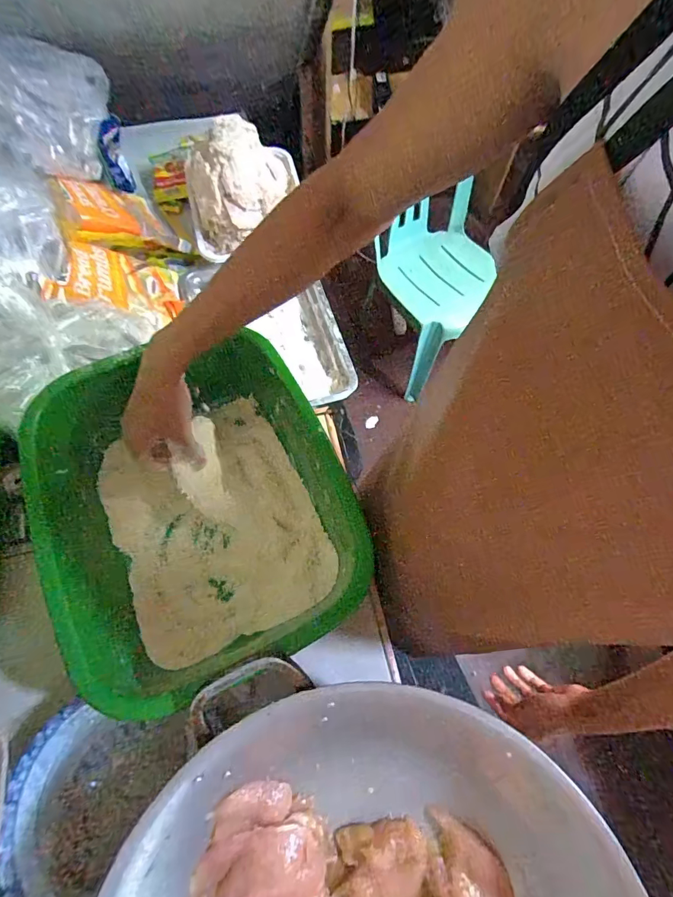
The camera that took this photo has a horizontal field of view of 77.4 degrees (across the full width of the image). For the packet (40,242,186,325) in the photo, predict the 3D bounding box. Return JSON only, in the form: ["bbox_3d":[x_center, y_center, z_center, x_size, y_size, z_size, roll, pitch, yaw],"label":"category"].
[{"bbox_3d":[-0.380,-0.289,0.717,0.217,0.033,0.131,-10,76,-47],"label":"packet"}]

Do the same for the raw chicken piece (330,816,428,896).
[{"bbox_3d":[0.043,0.401,0.404,0.091,0.025,0.065,-6,67,-4],"label":"raw chicken piece"}]

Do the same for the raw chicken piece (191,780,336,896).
[{"bbox_3d":[-0.070,0.400,0.372,0.121,0.047,0.155,20,68,7],"label":"raw chicken piece"}]

